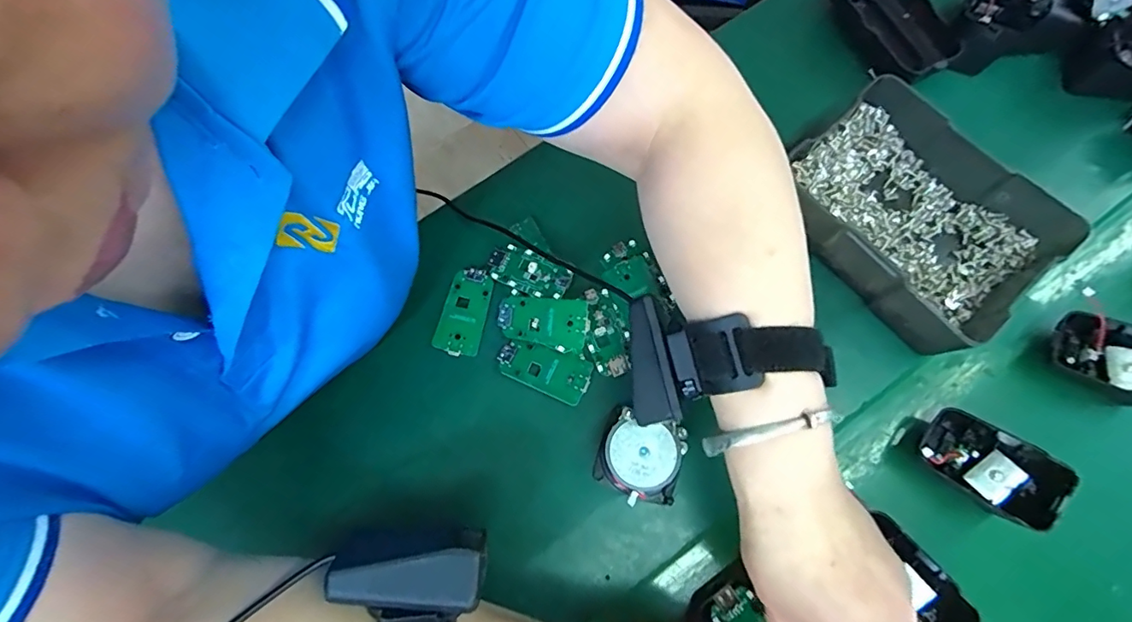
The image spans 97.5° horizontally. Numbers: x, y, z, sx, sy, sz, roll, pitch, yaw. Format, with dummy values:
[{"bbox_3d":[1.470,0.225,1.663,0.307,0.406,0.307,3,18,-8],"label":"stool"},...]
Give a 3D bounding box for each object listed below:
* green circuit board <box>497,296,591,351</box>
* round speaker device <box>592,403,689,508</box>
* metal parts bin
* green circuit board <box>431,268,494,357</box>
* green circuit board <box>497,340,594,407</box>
[{"bbox_3d":[-0.016,0.008,0.341,0.064,0.004,0.033,6,89,20],"label":"green circuit board"},{"bbox_3d":[0.047,0.091,0.307,0.050,0.035,0.049,17,76,8],"label":"round speaker device"},{"bbox_3d":[0.227,-0.061,0.333,0.123,0.051,0.160,-41,76,-8],"label":"metal parts bin"},{"bbox_3d":[-0.073,0.000,0.357,0.033,0.004,0.062,13,75,7],"label":"green circuit board"},{"bbox_3d":[-0.015,0.039,0.339,0.063,0.008,0.032,21,77,9],"label":"green circuit board"}]

